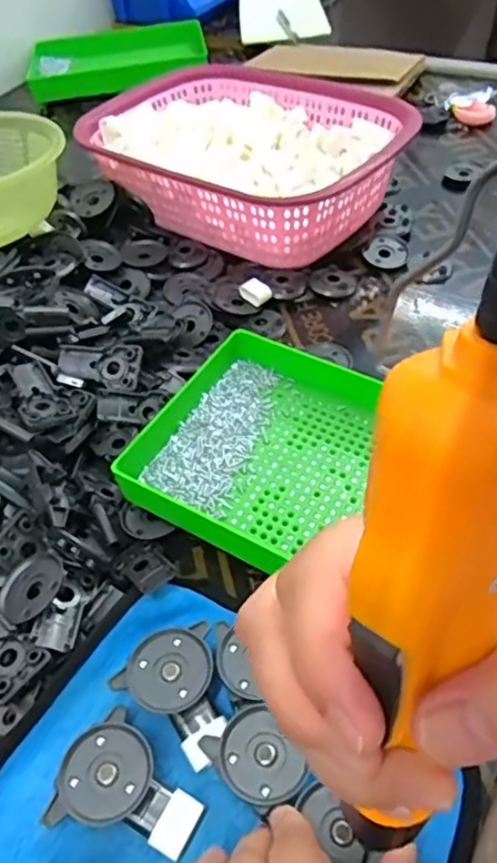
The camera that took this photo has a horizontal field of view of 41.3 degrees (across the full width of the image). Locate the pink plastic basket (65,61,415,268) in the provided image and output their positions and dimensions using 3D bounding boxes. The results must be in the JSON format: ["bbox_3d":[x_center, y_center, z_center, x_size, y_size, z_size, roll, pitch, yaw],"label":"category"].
[{"bbox_3d":[0.006,-0.265,0.644,0.291,0.083,0.219,28,57,26],"label":"pink plastic basket"}]

